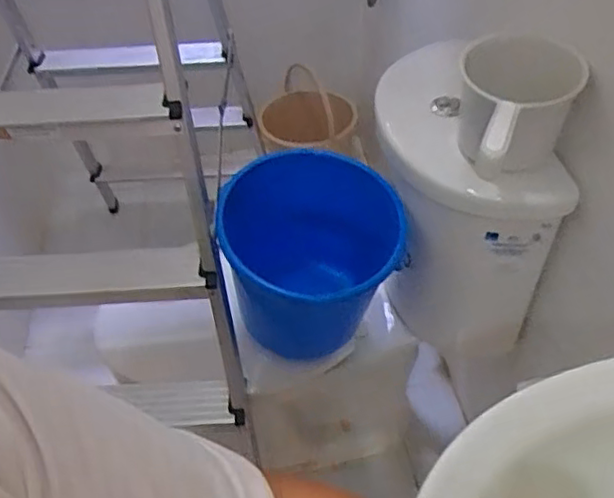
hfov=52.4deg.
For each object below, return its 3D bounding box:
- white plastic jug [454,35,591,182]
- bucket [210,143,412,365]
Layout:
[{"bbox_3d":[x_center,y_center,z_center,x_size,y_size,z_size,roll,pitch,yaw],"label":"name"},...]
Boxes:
[{"bbox_3d":[0.232,-0.128,0.728,0.138,0.138,0.238,15,49,16],"label":"white plastic jug"},{"bbox_3d":[0.007,0.013,0.977,0.252,0.246,0.241,-2,47,2],"label":"bucket"}]

